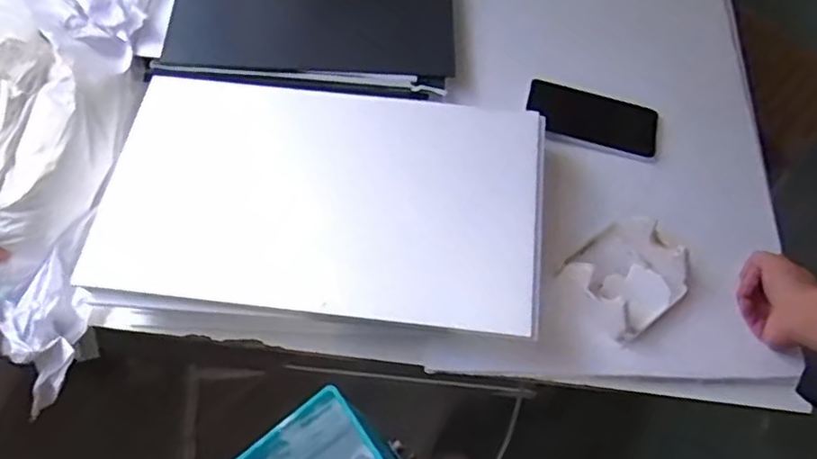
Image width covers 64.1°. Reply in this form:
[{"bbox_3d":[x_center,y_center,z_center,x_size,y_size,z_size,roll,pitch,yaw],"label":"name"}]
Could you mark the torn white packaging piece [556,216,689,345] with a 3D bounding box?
[{"bbox_3d":[0.230,0.046,0.685,0.109,0.054,0.107,-34,69,-20],"label":"torn white packaging piece"}]

